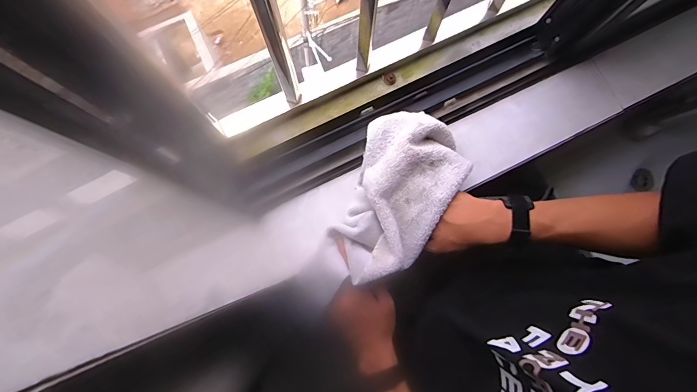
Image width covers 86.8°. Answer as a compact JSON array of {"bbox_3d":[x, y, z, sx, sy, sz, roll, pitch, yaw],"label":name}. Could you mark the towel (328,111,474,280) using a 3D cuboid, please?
[{"bbox_3d":[0.062,-0.006,0.504,0.139,0.070,0.236,32,76,8],"label":"towel"}]

